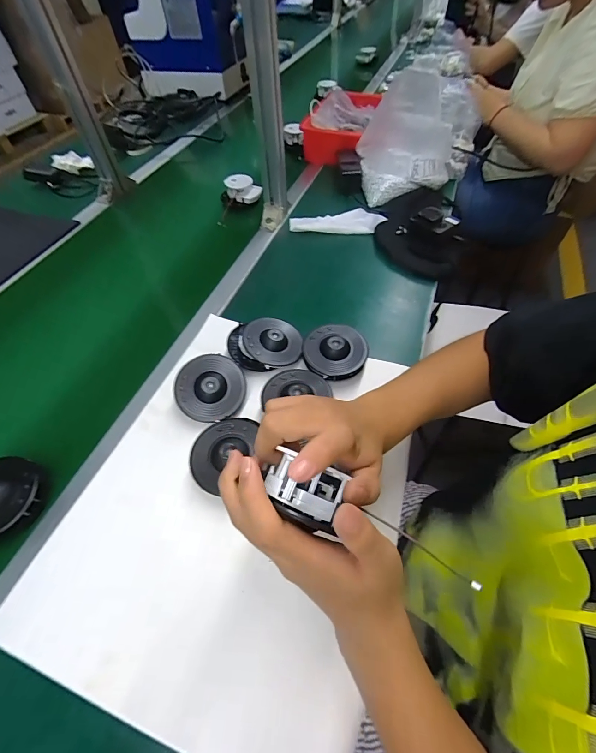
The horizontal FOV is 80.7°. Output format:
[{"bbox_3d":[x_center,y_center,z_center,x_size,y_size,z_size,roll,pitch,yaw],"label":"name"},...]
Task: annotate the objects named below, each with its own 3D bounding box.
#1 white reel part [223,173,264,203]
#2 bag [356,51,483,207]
[{"bbox_3d":[-0.129,-0.444,0.822,0.079,0.041,0.068,-19,54,-12],"label":"white reel part"},{"bbox_3d":[0.301,-0.609,0.837,0.247,0.208,0.428,18,56,15],"label":"bag"}]

